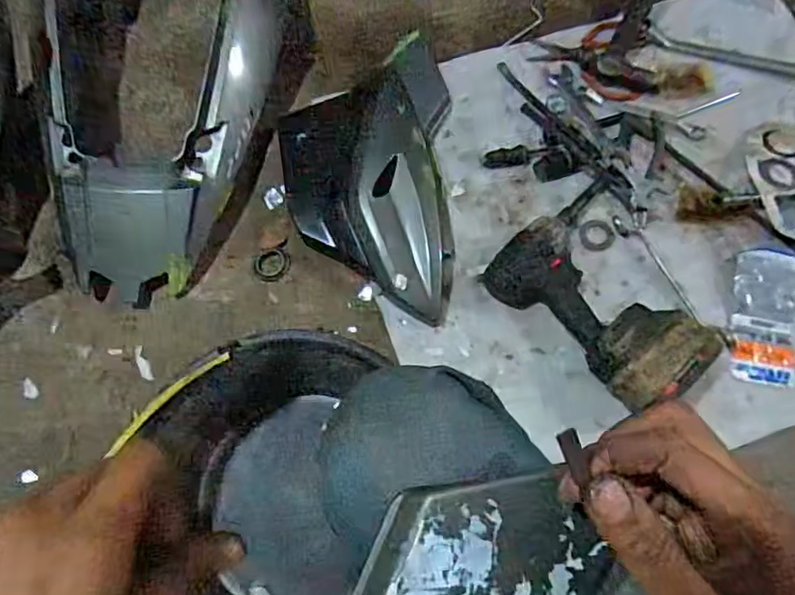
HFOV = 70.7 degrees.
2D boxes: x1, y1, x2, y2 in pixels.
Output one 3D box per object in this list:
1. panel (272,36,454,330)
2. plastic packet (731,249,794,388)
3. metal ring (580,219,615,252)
[{"bbox_3d":[-0.043,-0.173,0.757,0.231,0.051,0.410,1,72,-2],"label":"panel"},{"bbox_3d":[0.467,0.024,0.713,0.079,0.010,0.177,11,72,2],"label":"plastic packet"},{"bbox_3d":[0.271,-0.084,0.760,0.044,0.008,0.045,1,72,-2],"label":"metal ring"}]

